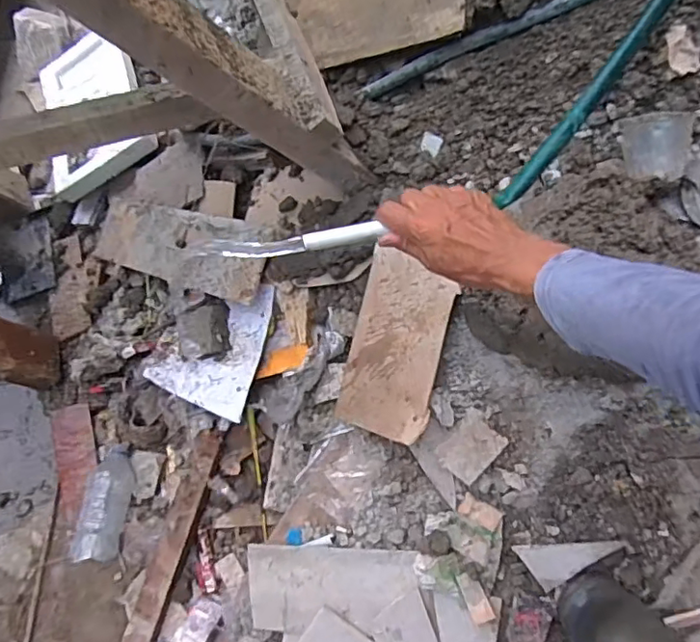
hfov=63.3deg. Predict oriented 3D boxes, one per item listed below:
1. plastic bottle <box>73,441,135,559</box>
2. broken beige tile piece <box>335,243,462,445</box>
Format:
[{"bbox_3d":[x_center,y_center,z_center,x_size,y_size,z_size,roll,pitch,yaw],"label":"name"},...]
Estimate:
[{"bbox_3d":[-0.472,0.348,1.095,0.096,0.062,0.212,3,68,4],"label":"plastic bottle"},{"bbox_3d":[0.068,0.039,0.858,0.146,0.015,0.266,16,93,27],"label":"broken beige tile piece"}]

